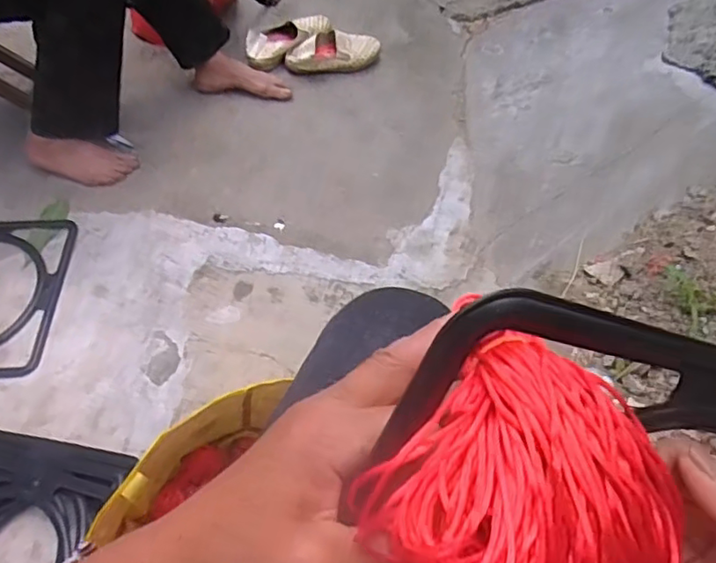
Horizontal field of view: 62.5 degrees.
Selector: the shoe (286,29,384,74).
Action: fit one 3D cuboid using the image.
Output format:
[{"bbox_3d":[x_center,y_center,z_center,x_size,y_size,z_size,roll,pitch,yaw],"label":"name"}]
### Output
[{"bbox_3d":[-0.056,-0.530,1.374,0.223,0.064,0.082,-8,56,-3],"label":"shoe"}]

